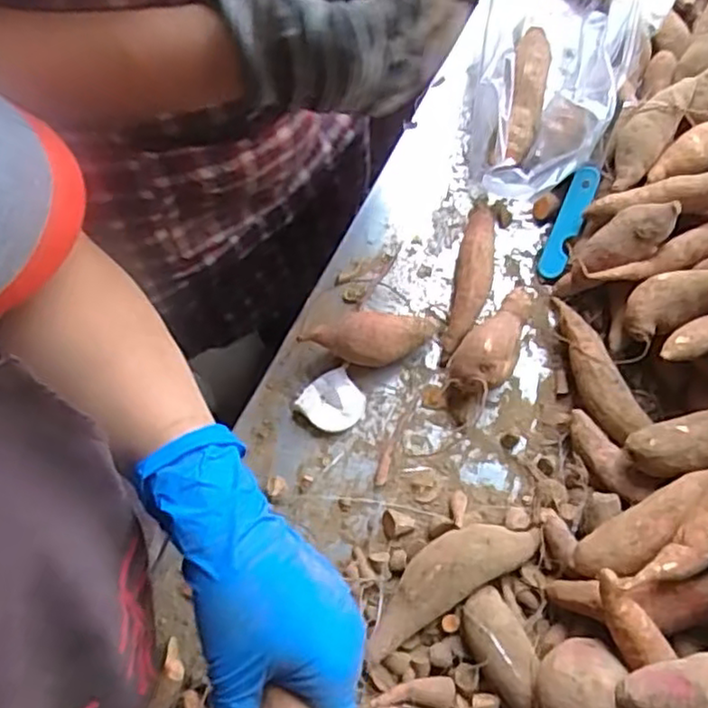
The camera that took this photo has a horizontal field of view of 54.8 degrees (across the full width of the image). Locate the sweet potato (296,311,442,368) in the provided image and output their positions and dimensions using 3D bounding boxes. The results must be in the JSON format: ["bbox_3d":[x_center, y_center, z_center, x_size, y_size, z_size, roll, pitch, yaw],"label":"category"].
[{"bbox_3d":[0.013,-0.010,0.508,0.101,0.040,0.043,-9,71,-2],"label":"sweet potato"}]

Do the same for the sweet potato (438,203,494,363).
[{"bbox_3d":[0.092,-0.062,0.528,0.025,0.035,0.140,11,72,5],"label":"sweet potato"}]

